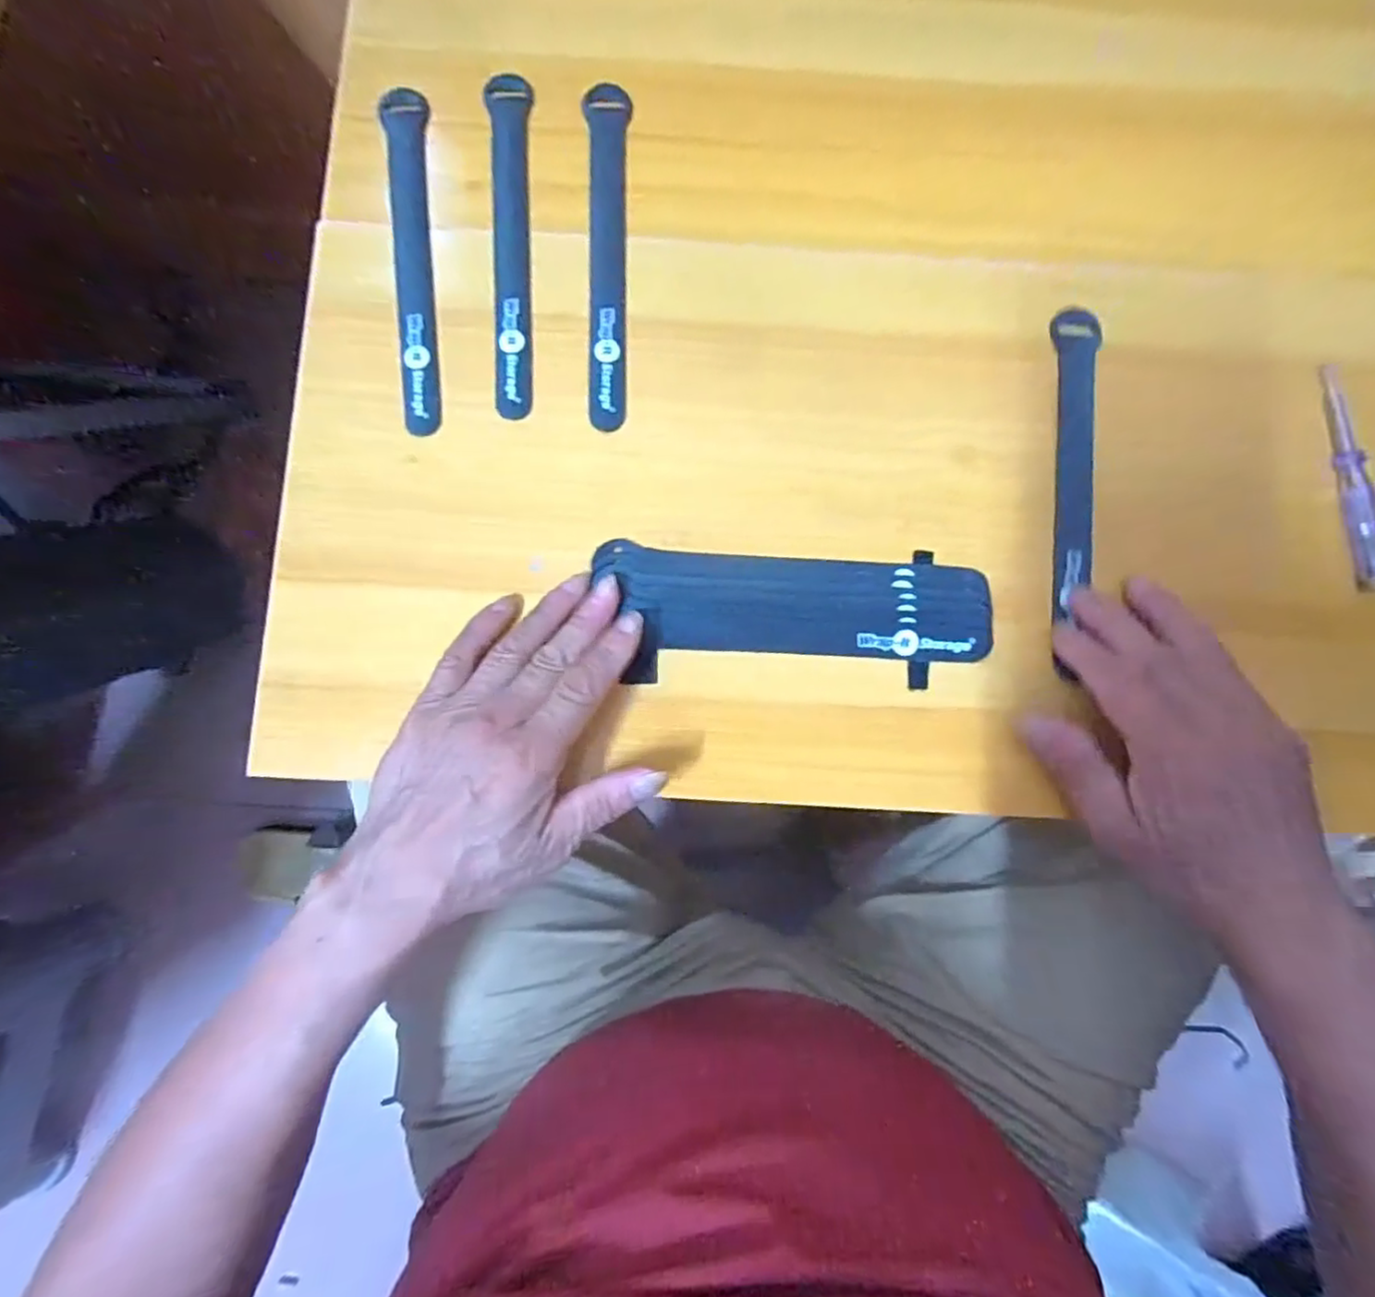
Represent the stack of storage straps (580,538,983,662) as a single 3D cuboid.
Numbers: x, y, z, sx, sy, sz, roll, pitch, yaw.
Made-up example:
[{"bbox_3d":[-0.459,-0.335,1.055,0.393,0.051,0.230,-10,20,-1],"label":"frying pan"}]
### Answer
[{"bbox_3d":[0.055,-0.022,0.331,0.195,0.018,0.054,5,84,0],"label":"stack of storage straps"}]

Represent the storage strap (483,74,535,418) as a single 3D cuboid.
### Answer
[{"bbox_3d":[-0.095,-0.219,0.352,0.023,0.004,0.195,-4,84,0],"label":"storage strap"}]

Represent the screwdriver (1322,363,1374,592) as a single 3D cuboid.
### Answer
[{"bbox_3d":[0.344,-0.088,0.338,0.013,0.016,0.117,-6,84,0],"label":"screwdriver"}]

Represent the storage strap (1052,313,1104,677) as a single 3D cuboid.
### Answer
[{"bbox_3d":[0.201,-0.085,0.339,0.022,0.007,0.198,6,83,1],"label":"storage strap"}]

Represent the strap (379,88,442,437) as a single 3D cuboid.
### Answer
[{"bbox_3d":[-0.148,-0.212,0.350,0.023,0.004,0.196,-7,84,0],"label":"strap"}]

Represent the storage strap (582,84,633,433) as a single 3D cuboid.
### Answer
[{"bbox_3d":[-0.043,-0.213,0.353,0.024,0.004,0.194,-2,84,1],"label":"storage strap"}]

